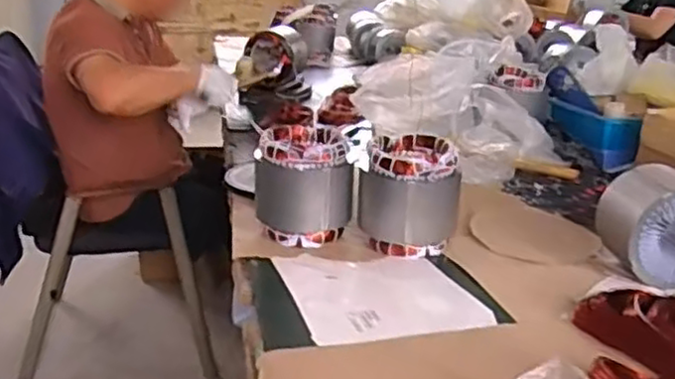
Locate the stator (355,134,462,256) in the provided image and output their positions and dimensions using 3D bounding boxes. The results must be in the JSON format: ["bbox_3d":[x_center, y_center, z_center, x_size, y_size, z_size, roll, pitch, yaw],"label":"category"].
[{"bbox_3d":[0.113,0.009,1.116,0.154,0.159,0.141,3,20,3],"label":"stator"}]

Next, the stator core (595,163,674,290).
[{"bbox_3d":[0.485,0.050,1.045,0.163,0.143,0.119,1,20,-2],"label":"stator core"}]

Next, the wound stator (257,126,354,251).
[{"bbox_3d":[-0.053,-0.012,1.139,0.153,0.156,0.140,1,20,-1],"label":"wound stator"}]

